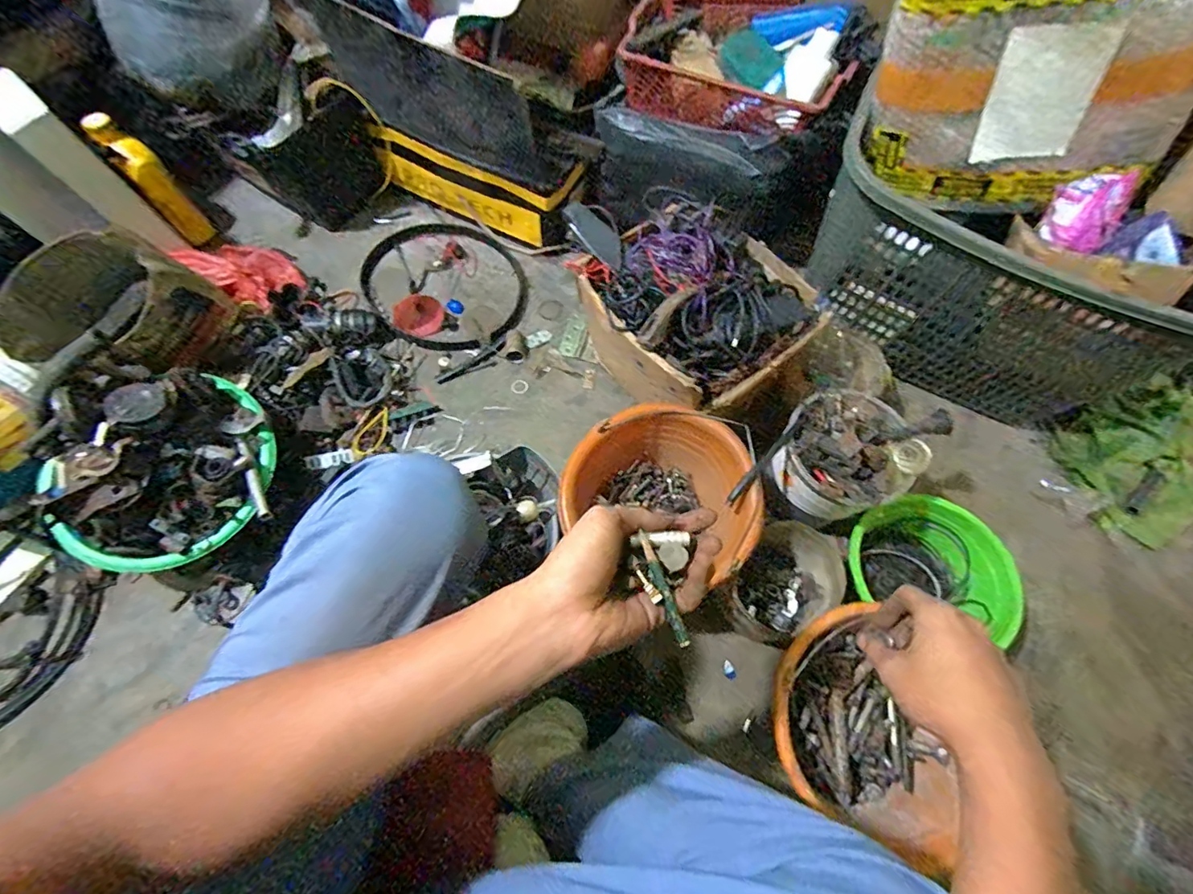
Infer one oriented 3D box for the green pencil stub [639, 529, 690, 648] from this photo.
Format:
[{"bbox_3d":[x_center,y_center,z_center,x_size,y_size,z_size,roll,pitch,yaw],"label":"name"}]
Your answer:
[{"bbox_3d":[0.045,0.096,0.343,0.009,0.009,0.076,-19,78,-10],"label":"green pencil stub"}]

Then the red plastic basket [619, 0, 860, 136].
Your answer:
[{"bbox_3d":[0.230,-0.647,0.845,0.348,0.087,0.286,16,66,5],"label":"red plastic basket"}]

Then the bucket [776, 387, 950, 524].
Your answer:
[{"bbox_3d":[0.348,0.016,0.717,0.165,0.128,0.152,1,66,-1],"label":"bucket"}]

